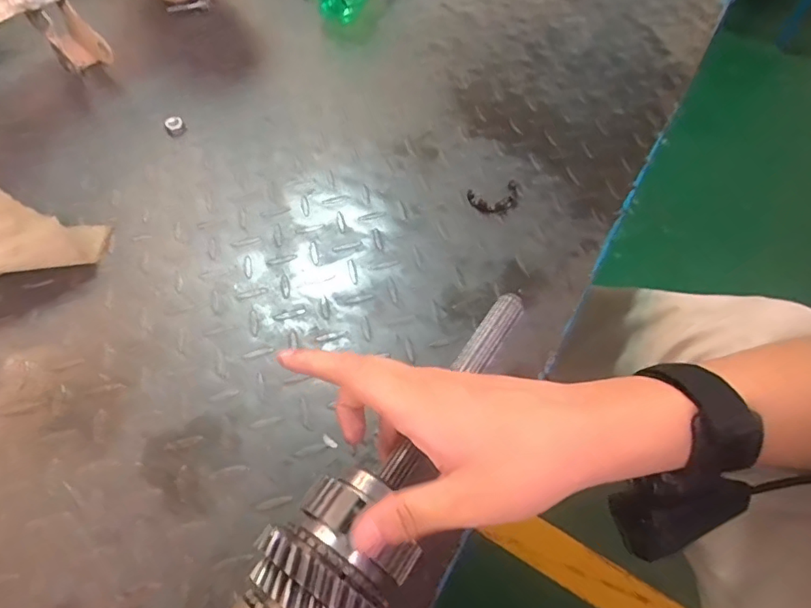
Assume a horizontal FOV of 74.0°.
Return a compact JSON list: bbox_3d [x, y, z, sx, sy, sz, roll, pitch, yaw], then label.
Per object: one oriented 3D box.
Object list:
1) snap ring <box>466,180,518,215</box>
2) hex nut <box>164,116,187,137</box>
[{"bbox_3d":[0.081,-0.094,0.480,0.048,0.005,0.031,-13,57,-10],"label":"snap ring"},{"bbox_3d":[-0.228,-0.177,0.534,0.020,0.013,0.020,-23,60,-16],"label":"hex nut"}]

